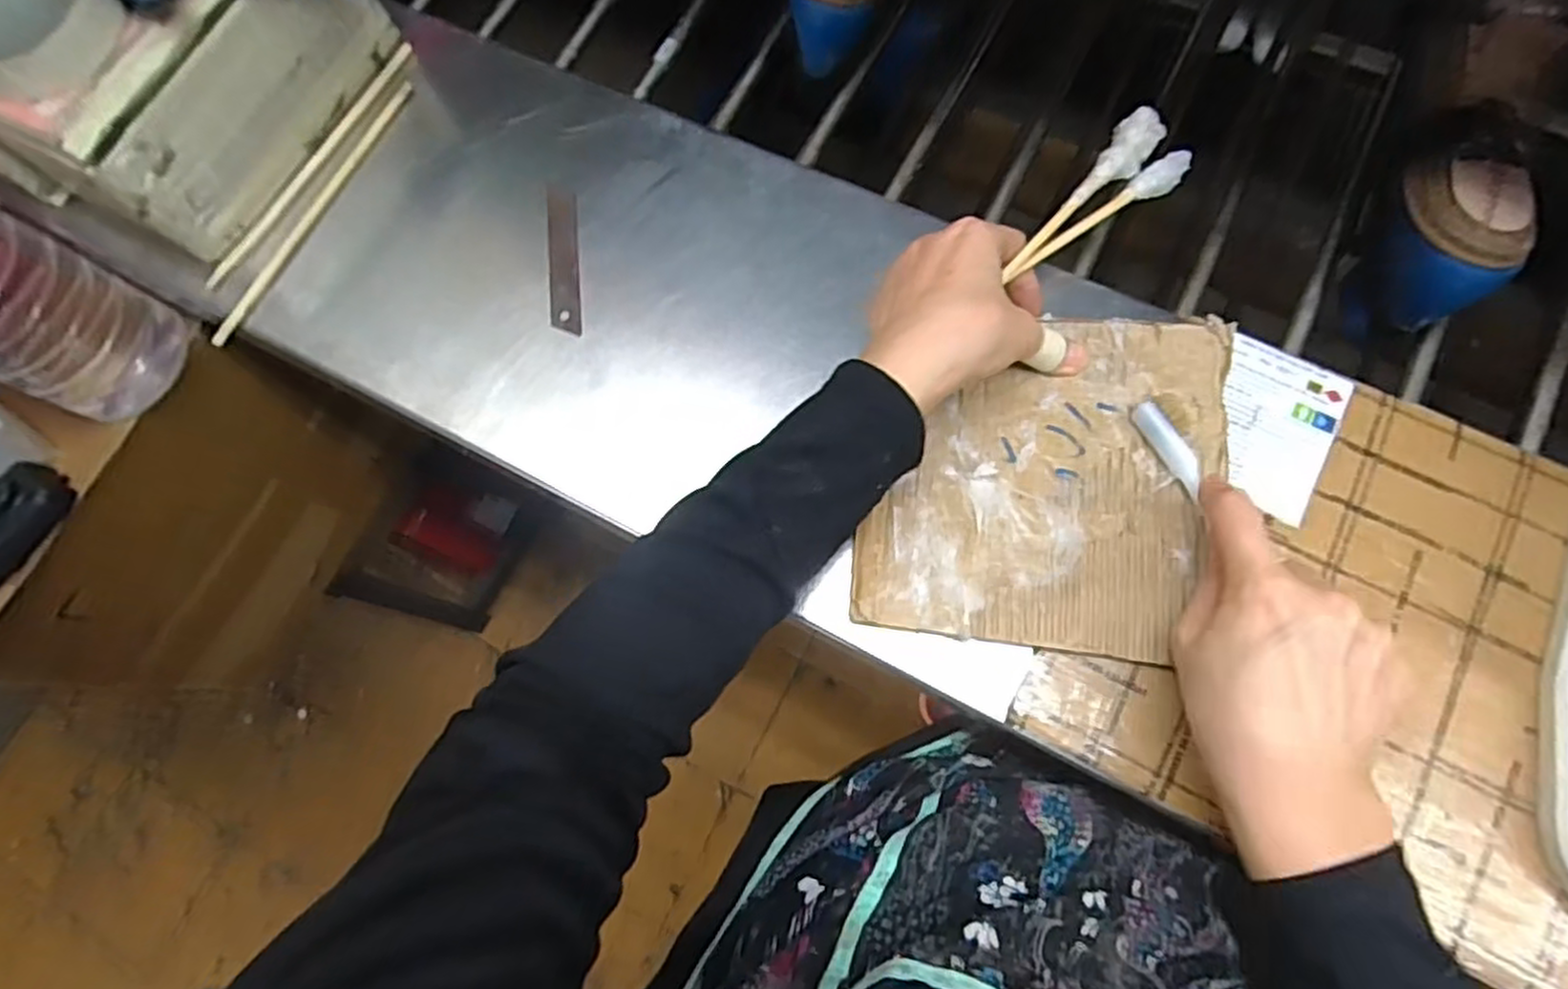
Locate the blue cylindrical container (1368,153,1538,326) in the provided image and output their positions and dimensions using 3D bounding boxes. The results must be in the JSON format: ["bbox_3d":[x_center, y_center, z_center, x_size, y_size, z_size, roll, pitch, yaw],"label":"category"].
[{"bbox_3d":[0.355,-0.137,0.414,0.063,0.069,0.068,-1,74,3],"label":"blue cylindrical container"}]

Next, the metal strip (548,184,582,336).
[{"bbox_3d":[-0.127,-0.138,0.435,0.018,0.004,0.100,-7,74,1],"label":"metal strip"}]

